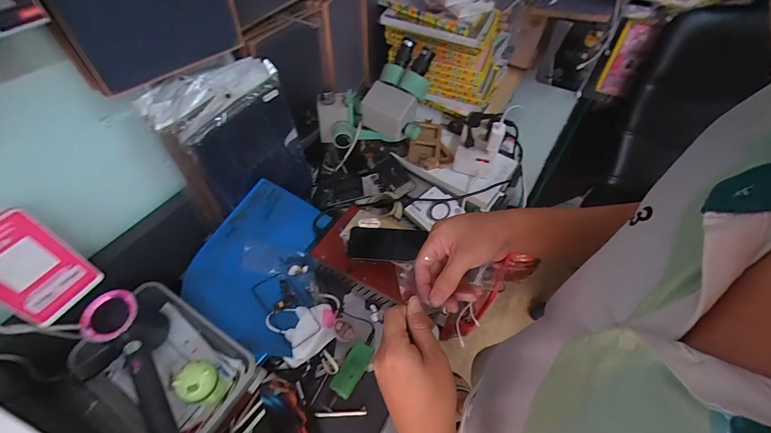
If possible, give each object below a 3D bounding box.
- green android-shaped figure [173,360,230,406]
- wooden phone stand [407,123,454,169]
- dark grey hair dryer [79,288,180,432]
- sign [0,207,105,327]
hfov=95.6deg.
[{"bbox_3d":[-0.266,0.249,0.513,0.048,0.091,0.052,1,49,-1],"label":"green android-shaped figure"},{"bbox_3d":[0.127,-0.199,0.936,0.115,0.055,0.159,9,50,5],"label":"wooden phone stand"},{"bbox_3d":[-0.343,0.219,0.513,0.246,0.116,0.082,37,57,26],"label":"dark grey hair dryer"},{"bbox_3d":[-0.484,0.072,0.480,0.007,0.155,0.098,13,50,29],"label":"sign"}]

